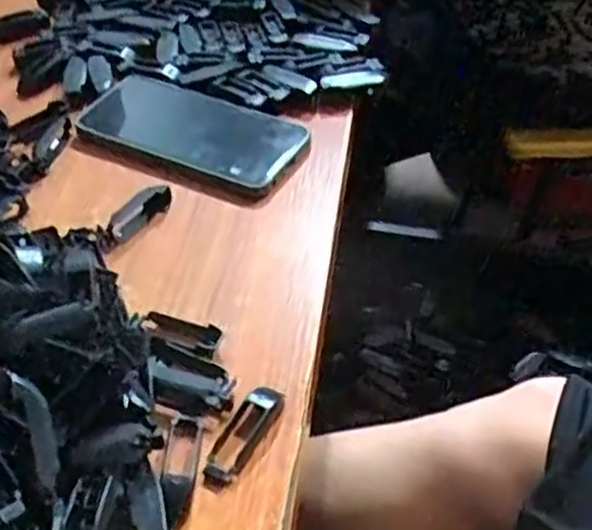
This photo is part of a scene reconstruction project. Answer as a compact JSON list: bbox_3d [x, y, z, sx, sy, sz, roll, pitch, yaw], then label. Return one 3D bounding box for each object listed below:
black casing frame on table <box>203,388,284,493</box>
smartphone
[{"bbox_3d":[-0.026,0.083,0.372,0.019,0.009,0.060,19,48,19],"label":"black casing frame on table"},{"bbox_3d":[-0.074,-0.102,0.549,0.166,0.006,0.075,19,48,19],"label":"smartphone"}]

